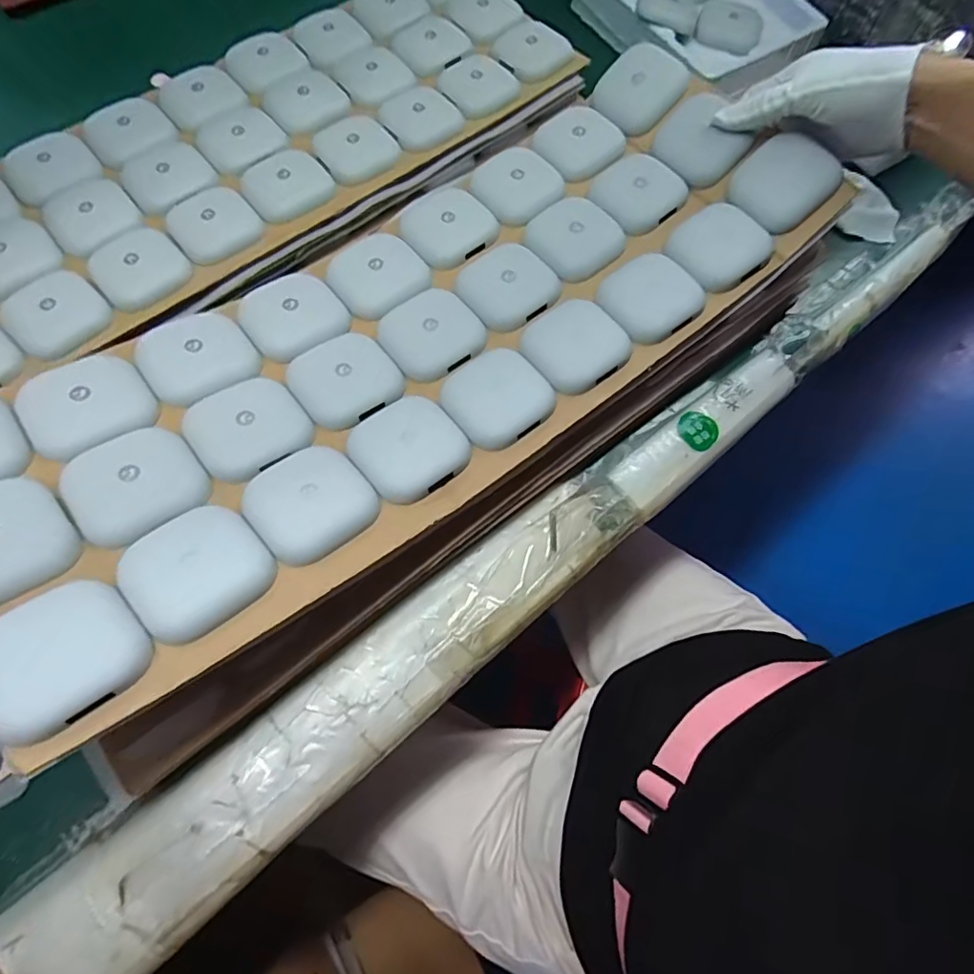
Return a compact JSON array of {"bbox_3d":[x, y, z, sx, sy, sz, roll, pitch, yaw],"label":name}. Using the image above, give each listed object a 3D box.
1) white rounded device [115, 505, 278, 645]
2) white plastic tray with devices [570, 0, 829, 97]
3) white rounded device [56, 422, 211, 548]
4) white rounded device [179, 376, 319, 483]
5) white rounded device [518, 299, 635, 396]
[{"bbox_3d":[-0.154,0.044,0.302,0.066,0.020,0.062,-40,71,-17],"label":"white rounded device"},{"bbox_3d":[0.231,-0.530,0.614,0.195,0.049,0.230,-31,74,-14],"label":"white plastic tray with devices"},{"bbox_3d":[-0.196,-0.002,0.316,0.065,0.018,0.062,-41,77,-17],"label":"white rounded device"},{"bbox_3d":[-0.146,-0.037,0.345,0.064,0.016,0.056,-37,75,-16],"label":"white rounded device"},{"bbox_3d":[0.061,-0.099,0.393,0.066,0.014,0.063,-31,74,-14],"label":"white rounded device"}]

